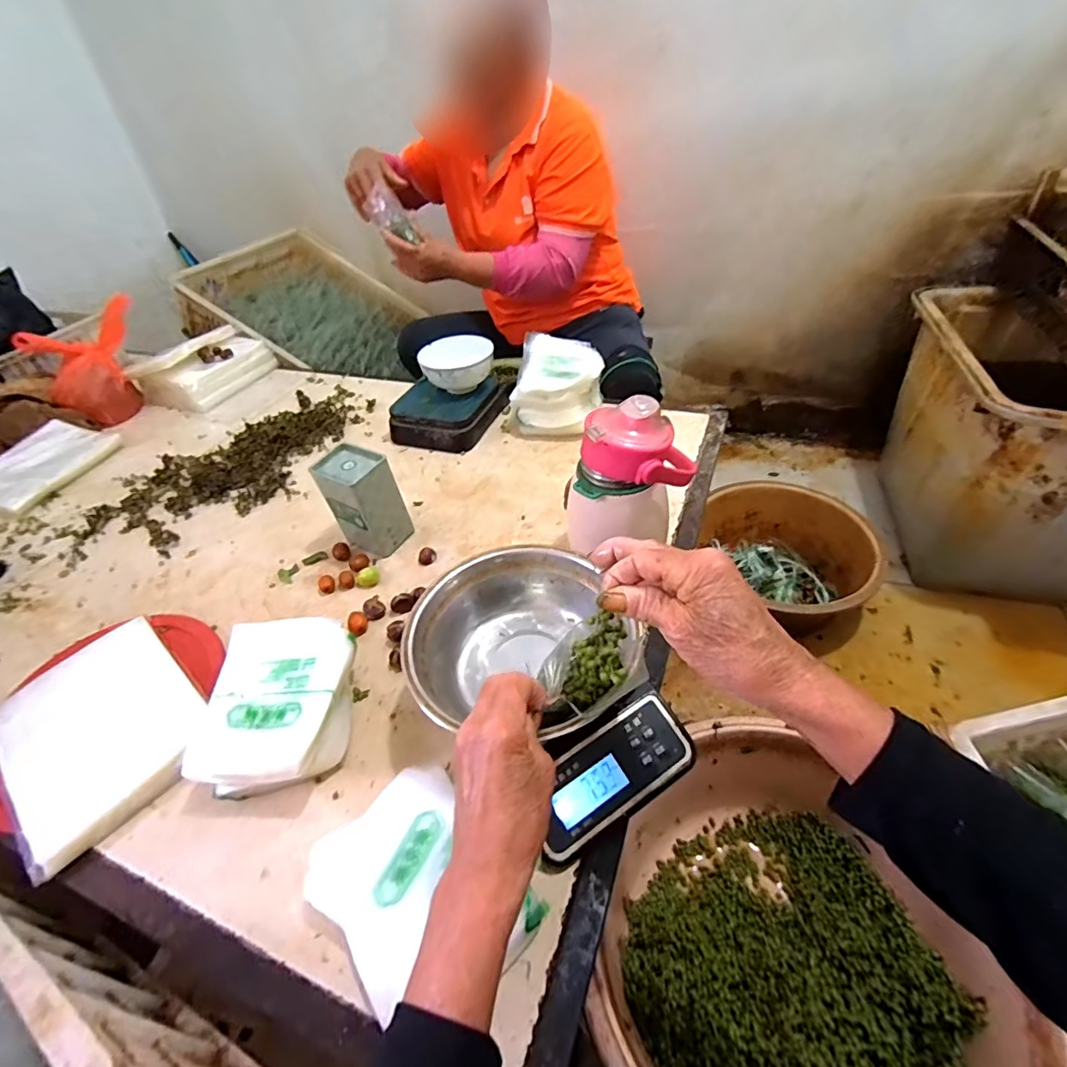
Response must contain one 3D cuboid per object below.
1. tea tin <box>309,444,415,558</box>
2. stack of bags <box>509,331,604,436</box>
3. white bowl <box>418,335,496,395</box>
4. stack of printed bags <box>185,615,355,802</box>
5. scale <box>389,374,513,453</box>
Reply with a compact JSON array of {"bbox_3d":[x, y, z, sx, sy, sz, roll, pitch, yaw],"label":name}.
[{"bbox_3d":[-0.209,-0.037,0.646,0.083,0.118,0.066,20,49,26],"label":"tea tin"},{"bbox_3d":[0.039,-0.235,0.820,0.130,0.088,0.161,8,45,16],"label":"stack of bags"},{"bbox_3d":[-0.120,-0.264,0.849,0.116,0.067,0.116,-4,43,4],"label":"white bowl"},{"bbox_3d":[-0.226,0.148,0.473,0.128,0.050,0.169,-9,43,-2],"label":"stack of printed bags"},{"bbox_3d":[-0.133,-0.204,0.846,0.140,0.051,0.176,14,47,21],"label":"scale"}]

